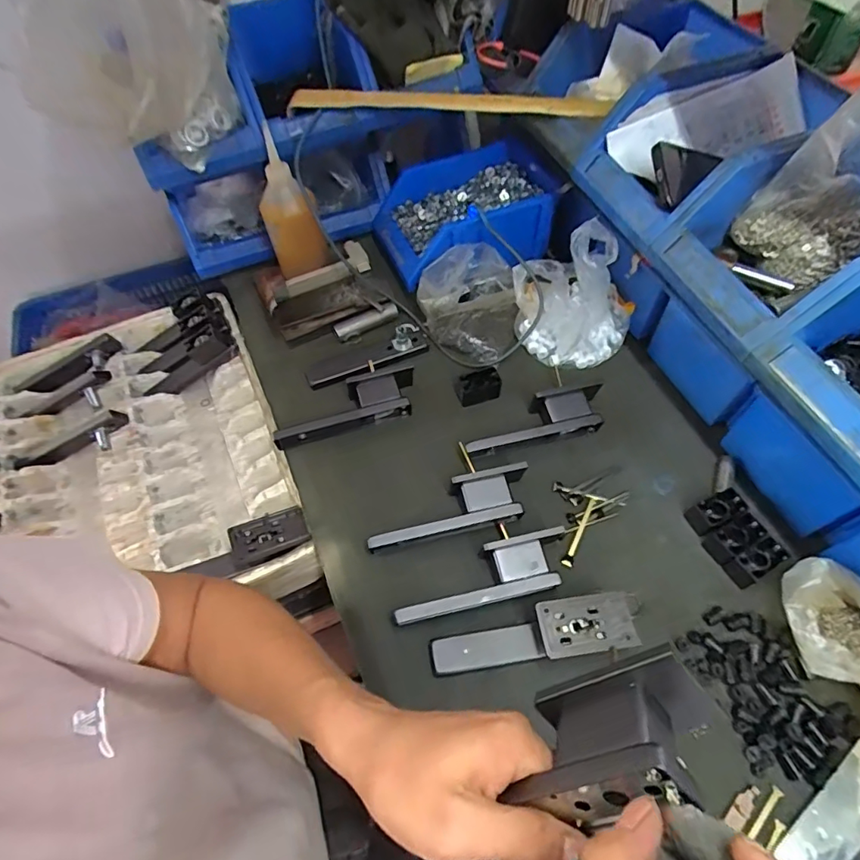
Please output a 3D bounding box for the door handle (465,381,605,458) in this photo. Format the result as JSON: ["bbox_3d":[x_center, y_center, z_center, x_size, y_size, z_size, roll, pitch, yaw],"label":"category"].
[{"bbox_3d":[0.126,-0.010,0.614,0.182,0.042,0.058,-16,58,-6],"label":"door handle"}]

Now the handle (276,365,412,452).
[{"bbox_3d":[-0.103,-0.032,0.626,0.180,0.035,0.065,-17,58,-7],"label":"handle"}]

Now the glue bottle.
[{"bbox_3d":[-0.190,-0.297,0.681,0.072,0.152,0.090,-20,59,-9],"label":"glue bottle"}]

